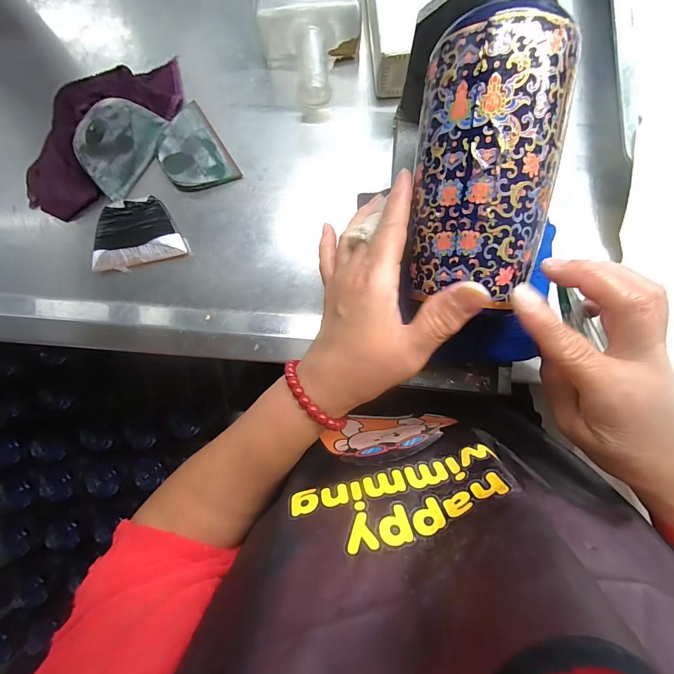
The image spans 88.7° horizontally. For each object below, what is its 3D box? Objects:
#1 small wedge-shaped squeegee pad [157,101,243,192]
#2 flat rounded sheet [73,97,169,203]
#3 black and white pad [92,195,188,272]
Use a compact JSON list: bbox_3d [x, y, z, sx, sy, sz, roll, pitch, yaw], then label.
[{"bbox_3d":[-0.136,-0.172,0.323,0.058,0.010,0.083,-31,86,1],"label":"small wedge-shaped squeegee pad"},{"bbox_3d":[-0.201,-0.173,0.312,0.057,0.006,0.084,27,96,-24],"label":"flat rounded sheet"},{"bbox_3d":[-0.188,-0.095,0.317,0.082,0.009,0.061,-17,89,1],"label":"black and white pad"}]

